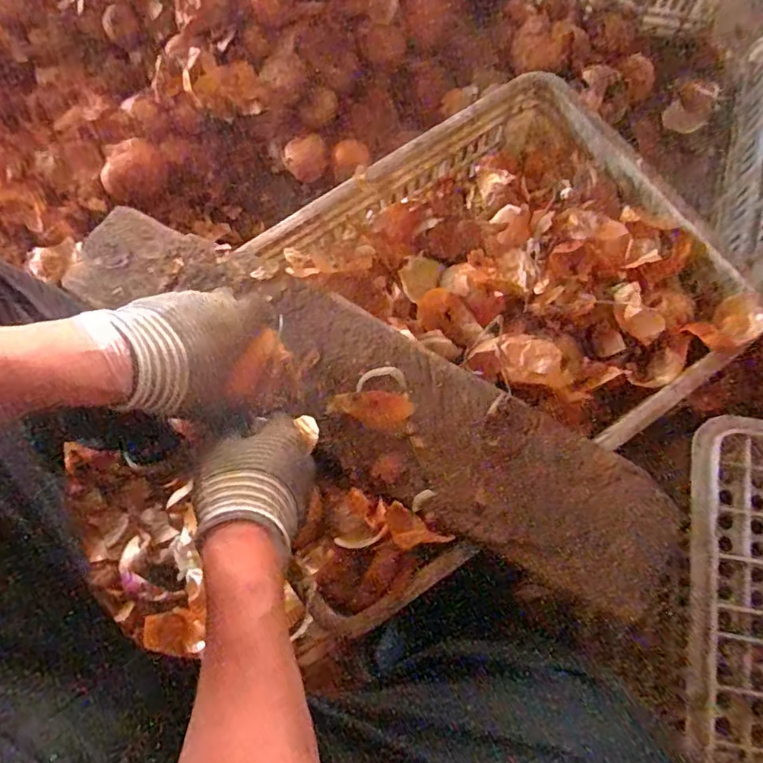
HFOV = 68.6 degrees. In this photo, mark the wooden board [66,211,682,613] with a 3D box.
[{"bbox_3d":[-0.020,0.006,0.500,0.588,0.022,0.133,32,79,8],"label":"wooden board"}]

